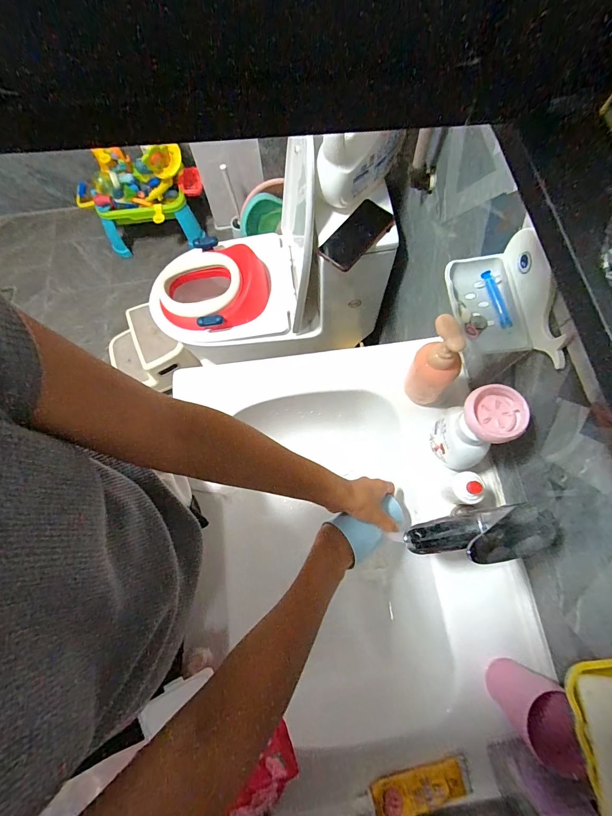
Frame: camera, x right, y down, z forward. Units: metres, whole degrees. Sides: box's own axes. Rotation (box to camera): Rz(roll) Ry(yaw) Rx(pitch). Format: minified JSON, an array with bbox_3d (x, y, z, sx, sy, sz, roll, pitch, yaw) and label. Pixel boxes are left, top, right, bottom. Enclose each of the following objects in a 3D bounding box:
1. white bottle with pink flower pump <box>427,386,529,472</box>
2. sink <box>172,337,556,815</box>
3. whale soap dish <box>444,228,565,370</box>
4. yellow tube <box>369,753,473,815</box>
[{"bbox_3d":[0.212,0.030,0.442,0.059,0.150,0.076,14,73,6],"label":"white bottle with pink flower pump"},{"bbox_3d":[0.065,0.206,0.549,0.446,0.146,0.589,-7,72,-1],"label":"sink"},{"bbox_3d":[0.222,-0.119,0.388,0.093,0.070,0.151,-3,72,0],"label":"whale soap dish"},{"bbox_3d":[0.135,0.446,0.399,0.117,0.015,0.035,-13,72,-3],"label":"yellow tube"}]

